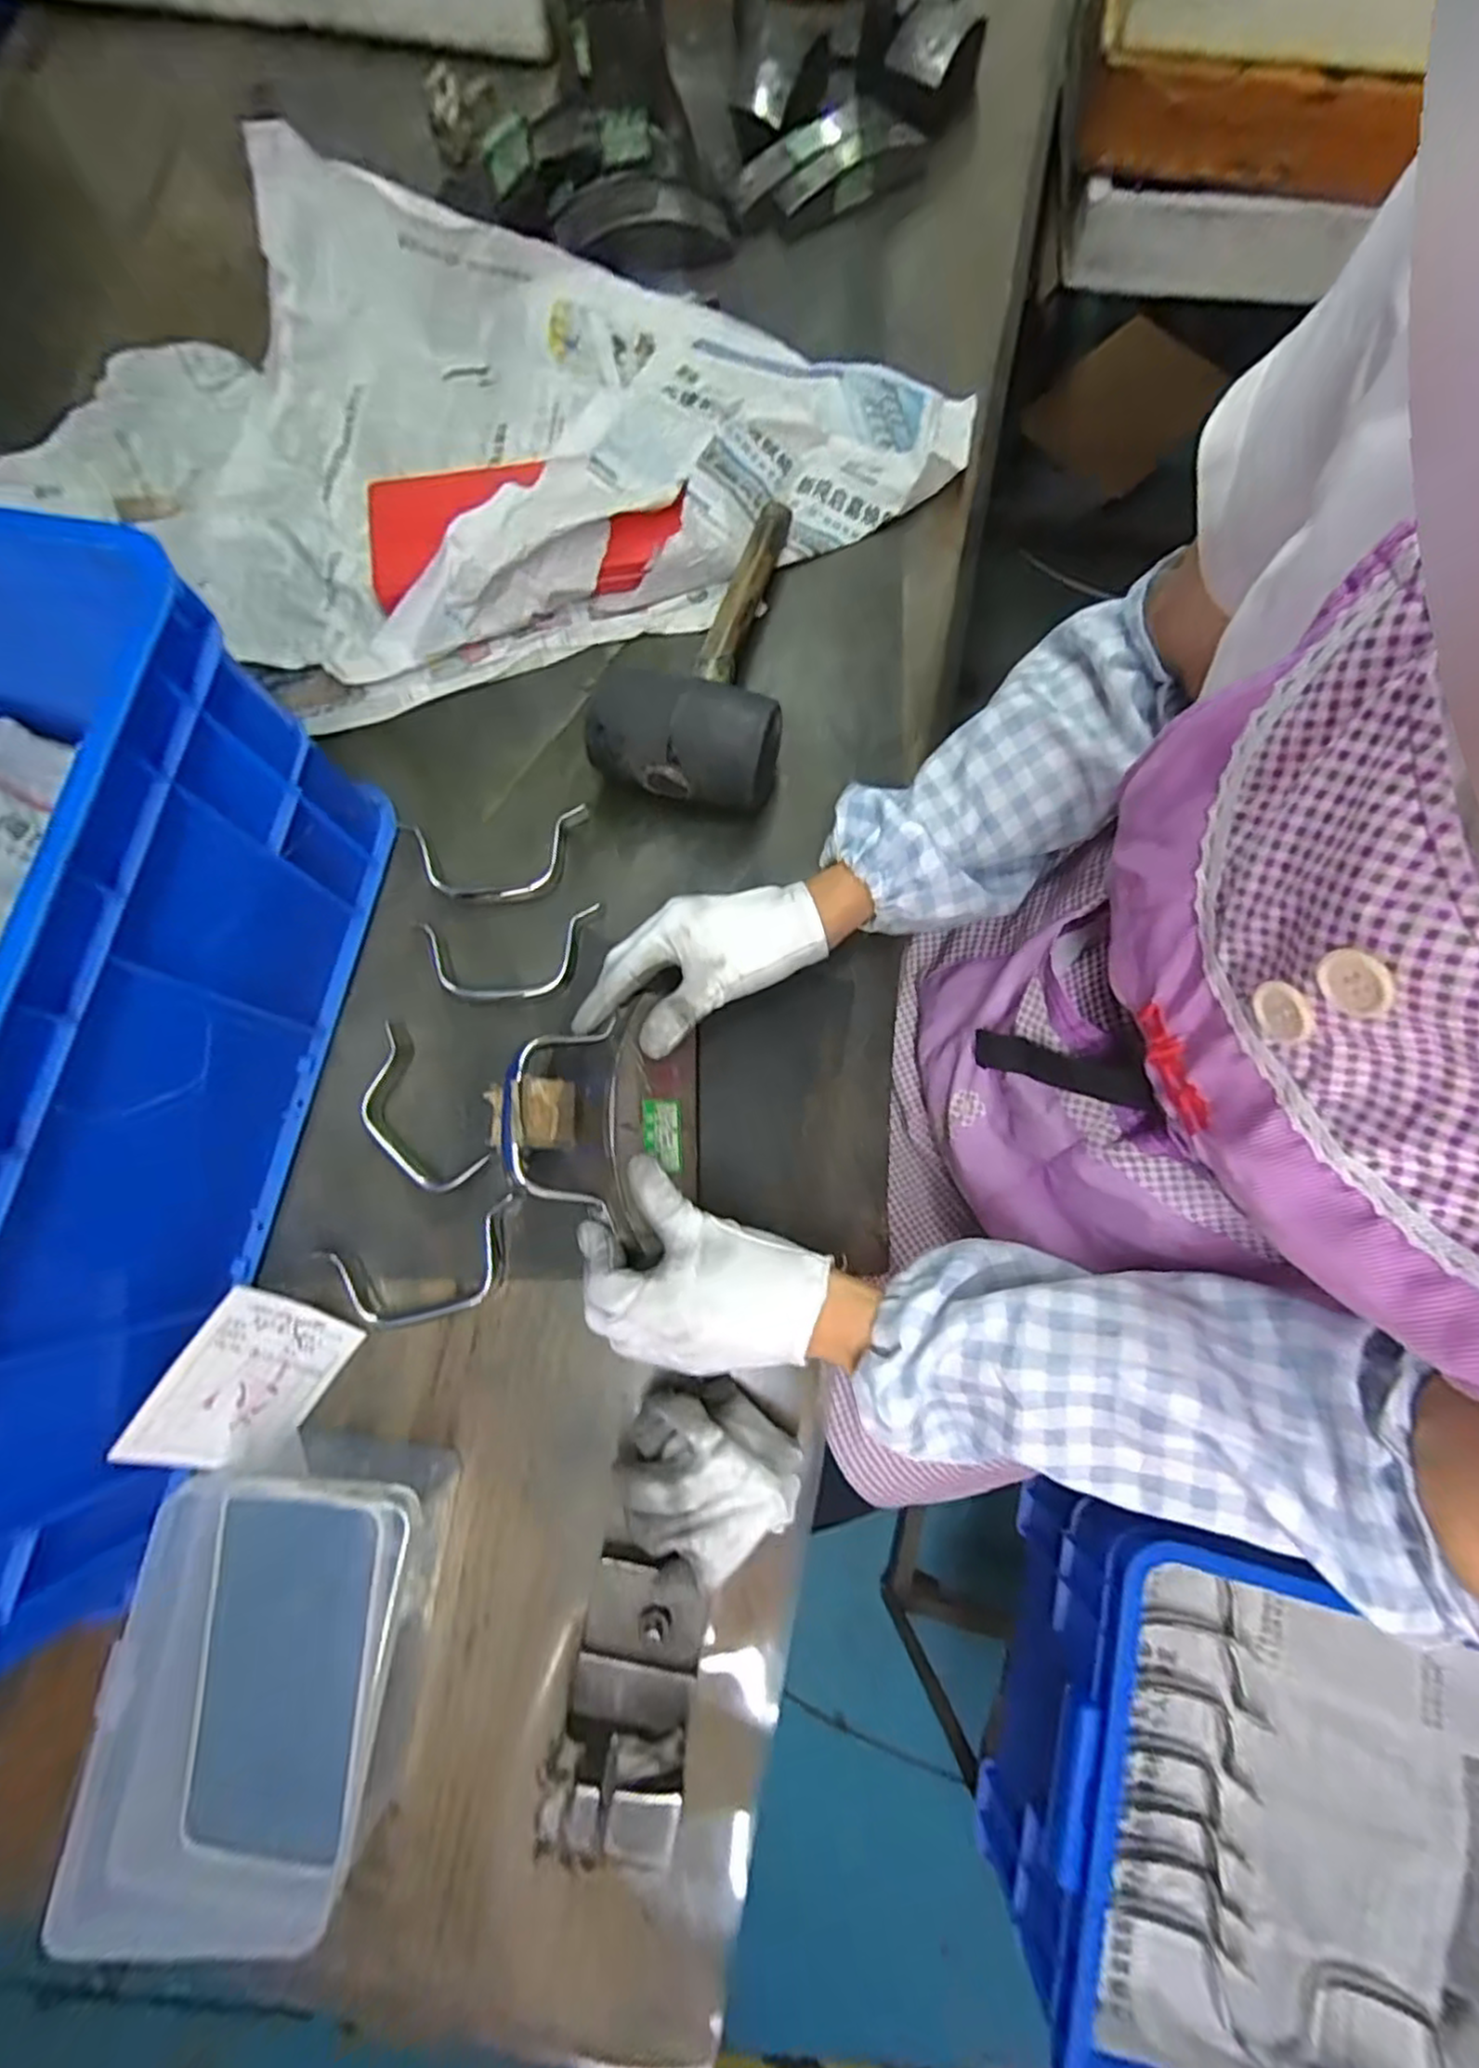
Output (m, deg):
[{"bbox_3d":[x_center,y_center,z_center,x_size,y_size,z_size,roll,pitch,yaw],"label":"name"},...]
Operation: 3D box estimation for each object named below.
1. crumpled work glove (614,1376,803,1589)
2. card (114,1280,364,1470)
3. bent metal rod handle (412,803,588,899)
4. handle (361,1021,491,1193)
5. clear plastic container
[{"bbox_3d":[-0.019,0.231,0.387,0.089,0.063,0.078,35,81,7],"label":"crumpled work glove"},{"bbox_3d":[-0.272,0.194,0.400,0.009,0.077,0.094,16,67,48],"label":"card"},{"bbox_3d":[-0.154,-0.118,0.478,0.110,0.019,0.054,-9,79,-2],"label":"bent metal rod handle"},{"bbox_3d":[-0.201,0.050,0.444,0.047,0.020,0.109,-41,82,-8],"label":"handle"},{"bbox_3d":[-0.225,0.309,0.355,0.118,0.088,0.186,6,78,2],"label":"clear plastic container"}]

